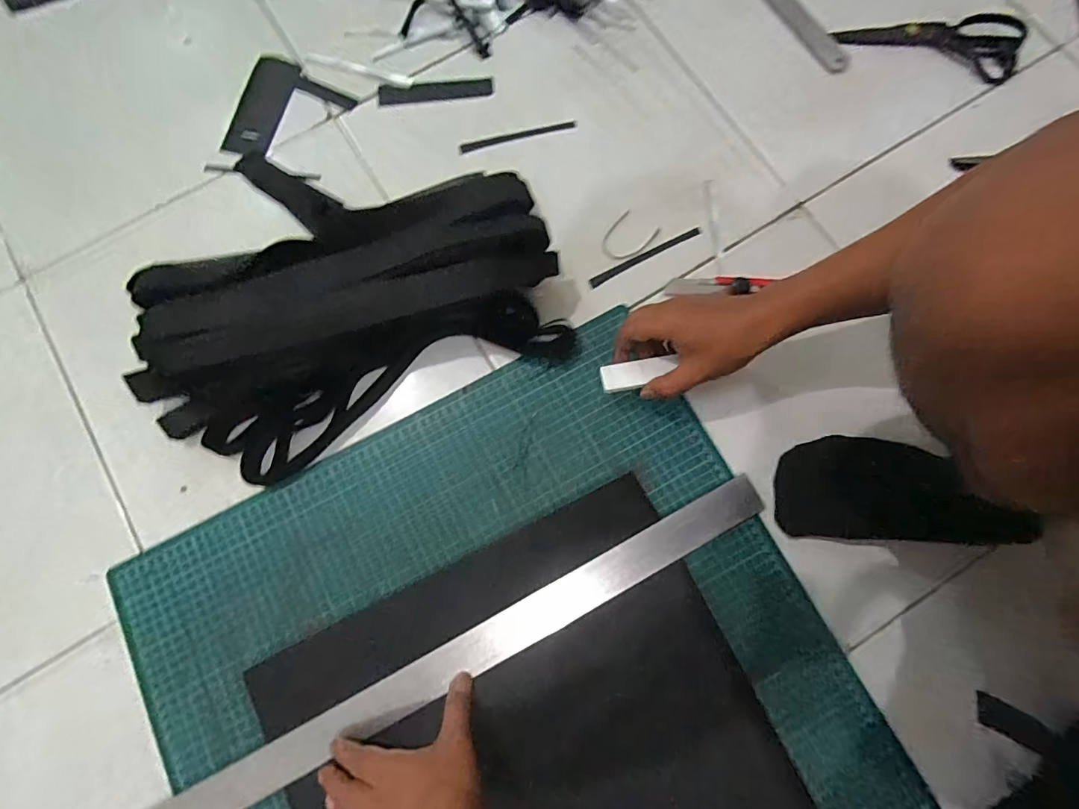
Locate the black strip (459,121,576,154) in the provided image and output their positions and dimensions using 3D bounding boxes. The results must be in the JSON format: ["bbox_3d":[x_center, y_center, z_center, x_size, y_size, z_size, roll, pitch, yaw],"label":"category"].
[{"bbox_3d":[-0.027,-0.325,0.574,0.143,0.005,0.013,-15,80,-3],"label":"black strip"}]

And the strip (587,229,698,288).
[{"bbox_3d":[0.120,-0.167,0.536,0.140,0.004,0.011,-27,84,-3],"label":"strip"}]

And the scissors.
[{"bbox_3d":[0.471,-0.442,0.575,0.224,0.021,0.083,10,79,2],"label":"scissors"}]

